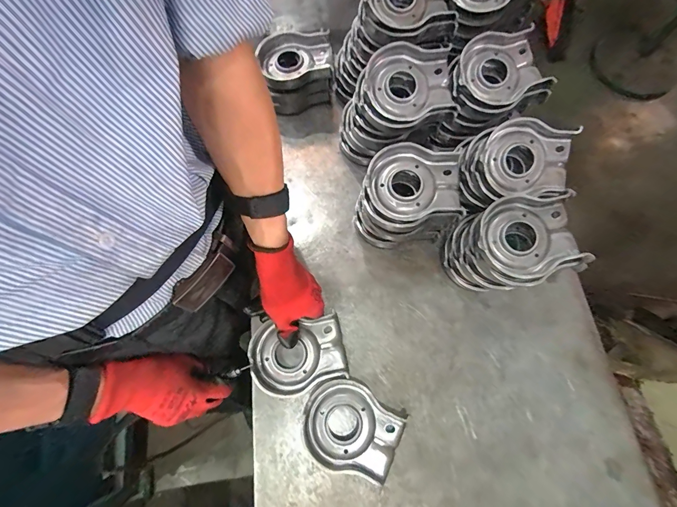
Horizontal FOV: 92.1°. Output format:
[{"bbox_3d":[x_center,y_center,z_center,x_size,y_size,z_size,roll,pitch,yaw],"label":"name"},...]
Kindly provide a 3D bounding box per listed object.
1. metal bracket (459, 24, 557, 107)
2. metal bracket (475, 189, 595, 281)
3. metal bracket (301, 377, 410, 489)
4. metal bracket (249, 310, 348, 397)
[{"bbox_3d":[0.239,-0.268,0.471,0.125,0.037,0.105,-28,74,-12],"label":"metal bracket"},{"bbox_3d":[0.236,-0.025,0.404,0.118,0.034,0.103,-14,72,-8],"label":"metal bracket"},{"bbox_3d":[0.017,0.221,0.415,0.123,0.026,0.099,28,71,7],"label":"metal bracket"},{"bbox_3d":[-0.055,0.138,0.438,0.124,0.025,0.091,-9,71,-6],"label":"metal bracket"}]

